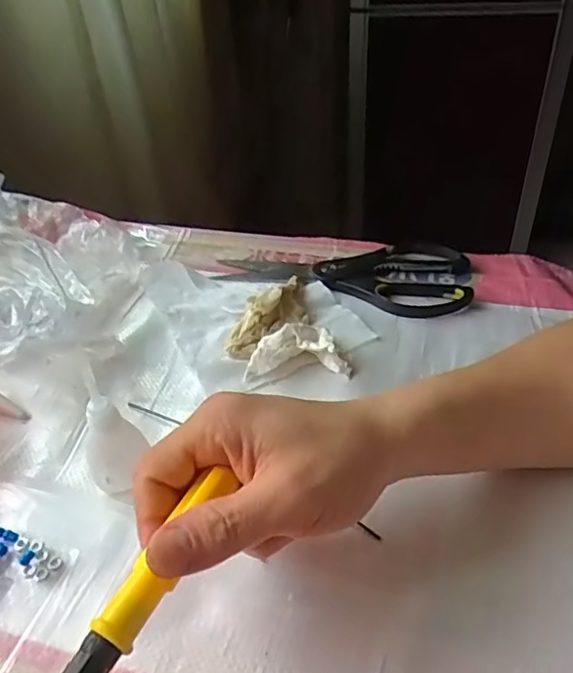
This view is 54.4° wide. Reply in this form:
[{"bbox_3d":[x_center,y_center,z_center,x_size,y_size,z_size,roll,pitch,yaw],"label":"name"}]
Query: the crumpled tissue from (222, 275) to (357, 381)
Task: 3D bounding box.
[{"bbox_3d":[-0.009,-0.010,0.418,0.076,0.031,0.119,-15,40,-13],"label":"crumpled tissue"}]

